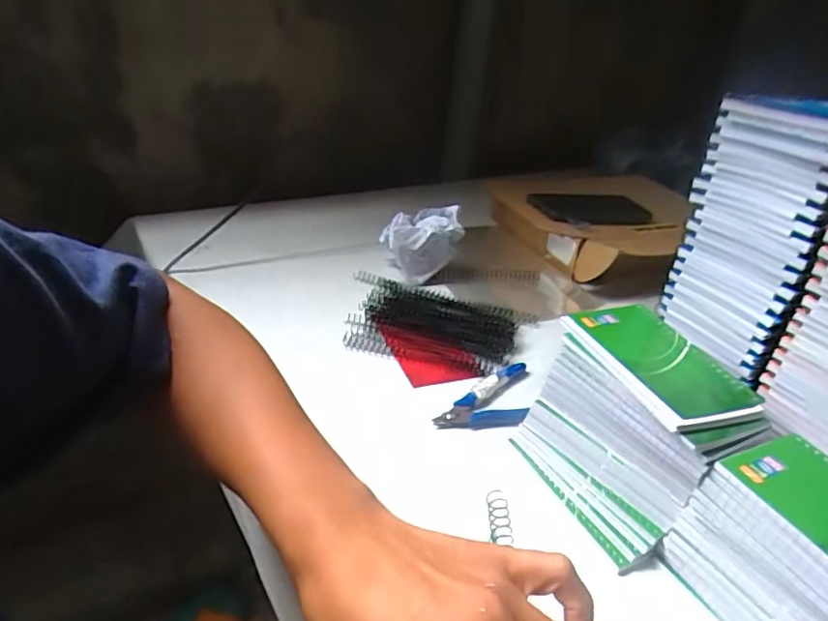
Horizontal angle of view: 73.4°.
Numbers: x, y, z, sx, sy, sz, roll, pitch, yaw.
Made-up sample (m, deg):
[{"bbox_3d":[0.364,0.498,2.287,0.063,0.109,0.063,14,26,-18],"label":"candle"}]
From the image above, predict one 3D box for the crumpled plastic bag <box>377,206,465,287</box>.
[{"bbox_3d":[0.009,-0.088,0.696,0.098,0.064,0.083,9,32,6],"label":"crumpled plastic bag"}]

